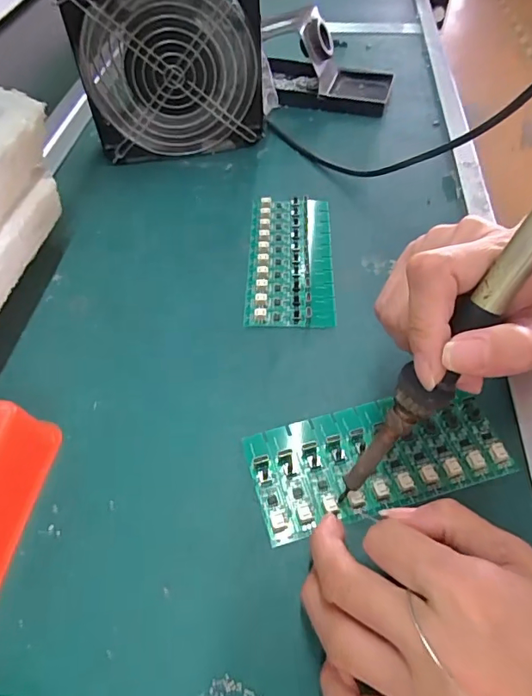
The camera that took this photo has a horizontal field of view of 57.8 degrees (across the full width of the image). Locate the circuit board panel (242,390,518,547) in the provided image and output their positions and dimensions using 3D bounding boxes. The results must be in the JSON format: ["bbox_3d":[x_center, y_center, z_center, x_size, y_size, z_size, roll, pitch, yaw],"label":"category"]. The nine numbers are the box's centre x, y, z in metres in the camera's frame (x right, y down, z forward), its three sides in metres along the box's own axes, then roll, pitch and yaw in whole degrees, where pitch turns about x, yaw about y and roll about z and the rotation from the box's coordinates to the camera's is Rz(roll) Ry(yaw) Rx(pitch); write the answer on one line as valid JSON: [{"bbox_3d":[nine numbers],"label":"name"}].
[{"bbox_3d":[0.061,0.059,0.267,0.138,0.007,0.064,-10,53,-5],"label":"circuit board panel"}]

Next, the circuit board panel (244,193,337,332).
[{"bbox_3d":[0.019,-0.070,0.369,0.063,0.008,0.135,1,52,2],"label":"circuit board panel"}]

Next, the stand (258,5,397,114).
[{"bbox_3d":[0.060,-0.307,0.508,0.151,0.070,0.100,10,53,9],"label":"stand"}]

